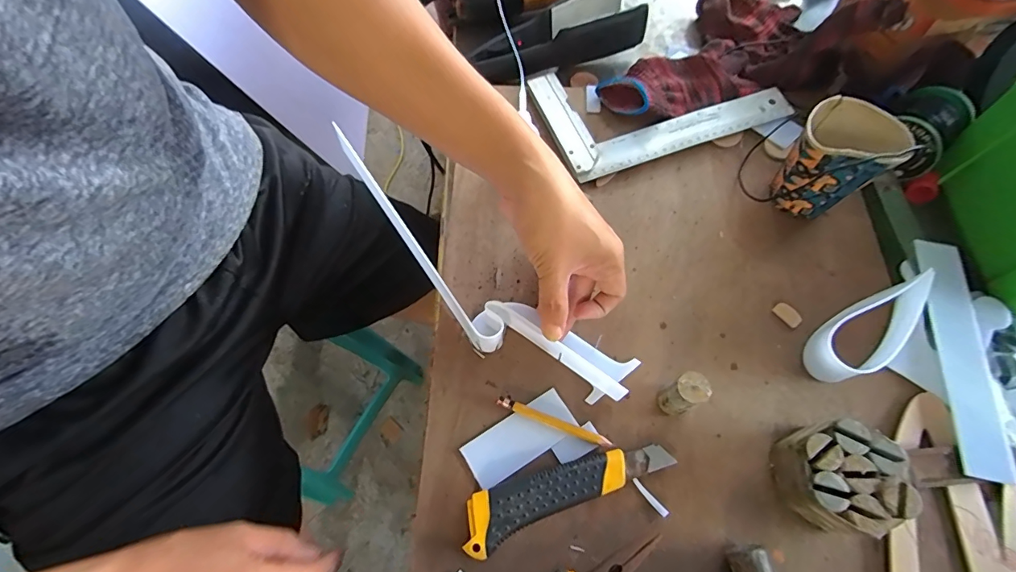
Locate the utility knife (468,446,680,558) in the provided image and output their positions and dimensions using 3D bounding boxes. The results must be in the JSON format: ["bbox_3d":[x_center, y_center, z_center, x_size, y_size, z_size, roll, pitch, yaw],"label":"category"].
[{"bbox_3d":[0.044,0.152,0.349,0.164,0.019,0.038,-21,66,-10],"label":"utility knife"}]

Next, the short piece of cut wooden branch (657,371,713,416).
[{"bbox_3d":[0.138,0.088,0.360,0.025,0.055,0.023,0,64,0],"label":"short piece of cut wooden branch"}]

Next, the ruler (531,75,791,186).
[{"bbox_3d":[0.165,-0.208,0.515,0.256,0.022,0.139,-19,65,-9],"label":"ruler"}]

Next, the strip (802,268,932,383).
[{"bbox_3d":[0.318,0.036,0.393,0.131,0.041,0.051,-27,67,-12],"label":"strip"}]

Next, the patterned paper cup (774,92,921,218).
[{"bbox_3d":[0.299,-0.110,0.426,0.079,0.100,0.067,33,68,15],"label":"patterned paper cup"}]

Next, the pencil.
[{"bbox_3d":[0.037,0.113,0.373,0.096,0.007,0.010,22,66,11],"label":"pencil"}]

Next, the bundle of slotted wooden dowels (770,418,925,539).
[{"bbox_3d":[0.242,0.141,0.336,0.071,0.053,0.073,0,64,0],"label":"bundle of slotted wooden dowels"}]

